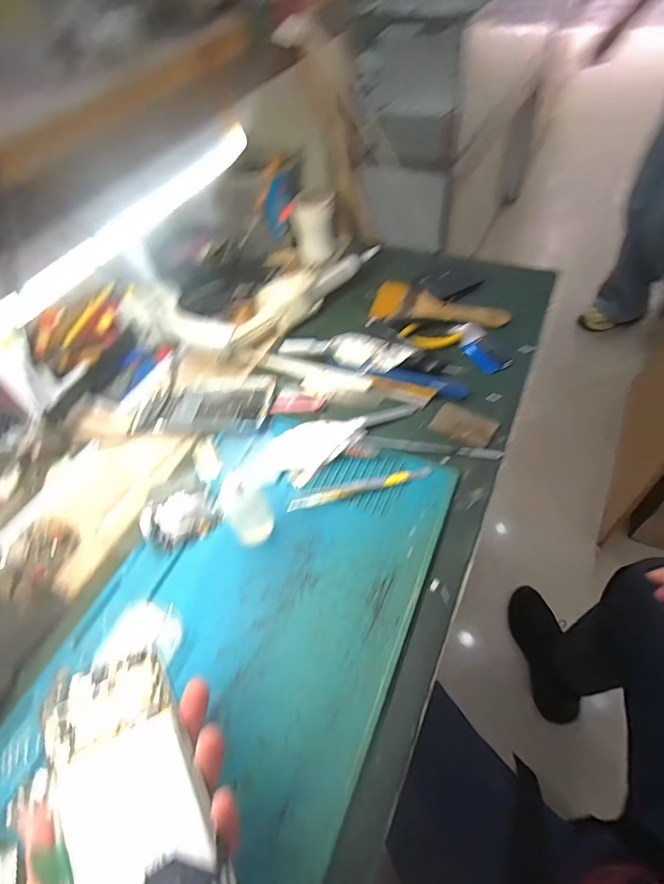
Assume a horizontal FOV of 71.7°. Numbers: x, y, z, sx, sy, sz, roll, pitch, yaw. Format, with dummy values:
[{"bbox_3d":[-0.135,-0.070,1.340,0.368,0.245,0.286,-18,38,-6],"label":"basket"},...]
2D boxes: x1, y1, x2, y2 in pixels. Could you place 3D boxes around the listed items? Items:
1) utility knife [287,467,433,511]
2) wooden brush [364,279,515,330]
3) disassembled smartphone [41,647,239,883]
[{"bbox_3d":[0.028,0.045,0.436,0.138,0.005,0.015,-15,52,-5],"label":"utility knife"},{"bbox_3d":[0.127,-0.168,0.580,0.176,0.020,0.061,24,58,22],"label":"wooden brush"},{"bbox_3d":[-0.110,0.194,0.251,0.066,0.015,0.151,-29,52,-16],"label":"disassembled smartphone"}]

